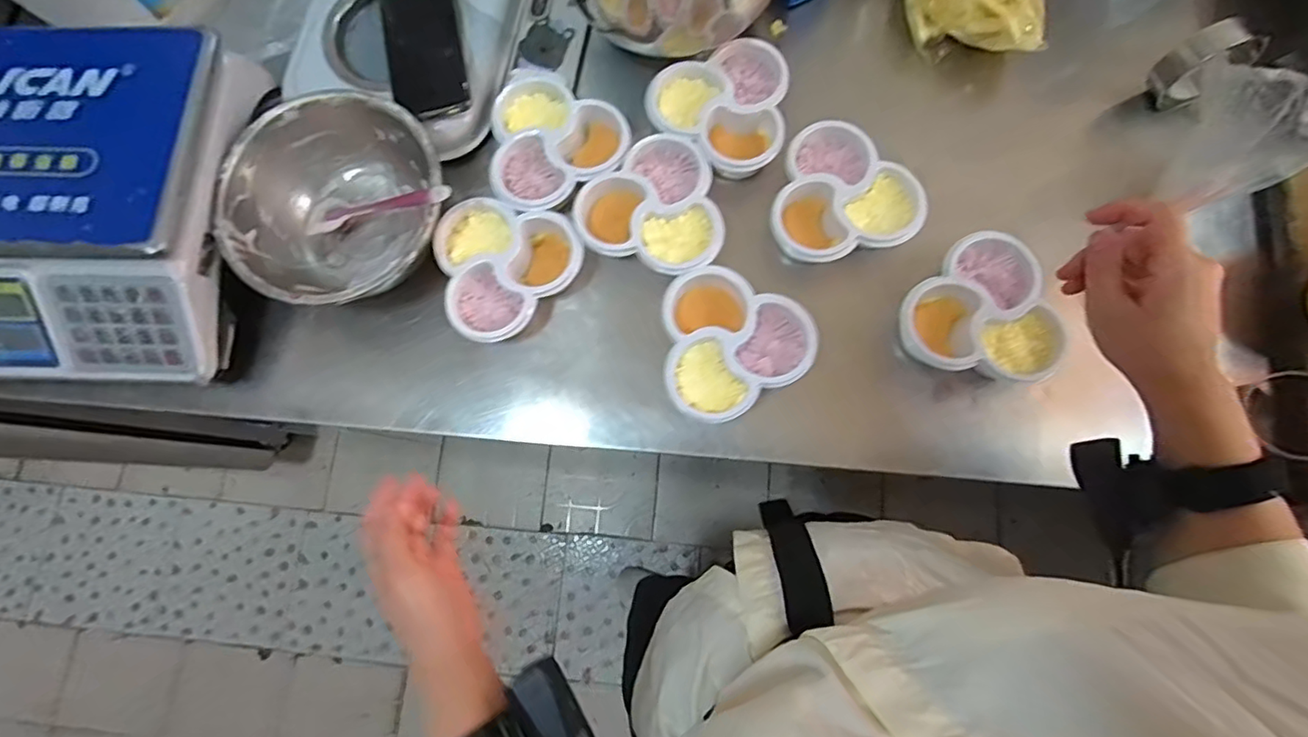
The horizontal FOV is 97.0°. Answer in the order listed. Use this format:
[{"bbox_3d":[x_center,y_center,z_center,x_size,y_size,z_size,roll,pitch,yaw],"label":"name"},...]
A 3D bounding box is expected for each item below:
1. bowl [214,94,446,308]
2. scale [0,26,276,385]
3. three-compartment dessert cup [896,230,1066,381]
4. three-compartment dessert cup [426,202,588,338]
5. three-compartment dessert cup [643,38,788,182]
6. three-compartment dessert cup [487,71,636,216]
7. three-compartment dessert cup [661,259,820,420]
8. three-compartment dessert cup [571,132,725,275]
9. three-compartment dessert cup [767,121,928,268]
[{"bbox_3d":[-0.305,-0.156,0.577,0.203,0.091,0.203,0,77,2],"label":"bowl"},{"bbox_3d":[-0.568,-0.154,0.530,0.328,0.107,0.315,1,79,1],"label":"scale"},{"bbox_3d":[0.312,-0.047,0.541,0.133,0.041,0.132,0,77,2],"label":"three-compartment dessert cup"},{"bbox_3d":[-0.140,-0.101,0.581,0.137,0.051,0.133,0,77,2],"label":"three-compartment dessert cup"},{"bbox_3d":[0.071,-0.259,0.596,0.144,0.041,0.129,-16,77,-2],"label":"three-compartment dessert cup"},{"bbox_3d":[-0.110,-0.237,0.594,0.141,0.040,0.139,0,77,2],"label":"three-compartment dessert cup"},{"bbox_3d":[0.066,-0.028,0.553,0.137,0.053,0.134,0,77,2],"label":"three-compartment dessert cup"},{"bbox_3d":[0.003,-0.149,0.574,0.137,0.035,0.130,0,77,2],"label":"three-compartment dessert cup"},{"bbox_3d":[0.179,-0.160,0.576,0.146,0.045,0.134,42,82,10],"label":"three-compartment dessert cup"}]

